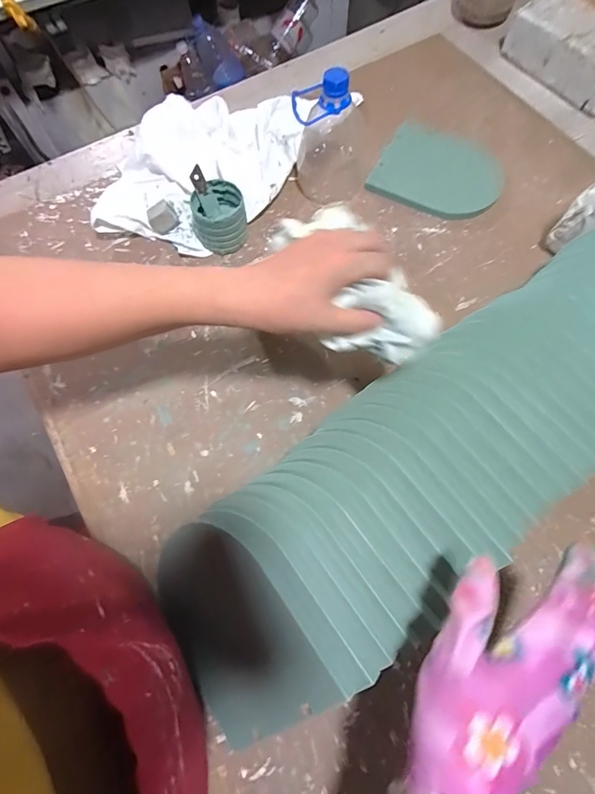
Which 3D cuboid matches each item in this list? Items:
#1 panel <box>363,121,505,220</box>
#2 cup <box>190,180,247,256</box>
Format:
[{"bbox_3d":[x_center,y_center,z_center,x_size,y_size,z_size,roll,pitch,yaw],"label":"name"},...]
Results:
[{"bbox_3d":[0.201,-0.318,0.556,0.169,0.012,0.138,23,72,9],"label":"panel"},{"bbox_3d":[-0.099,-0.226,0.505,0.068,0.060,0.074,-19,71,-6],"label":"cup"}]

